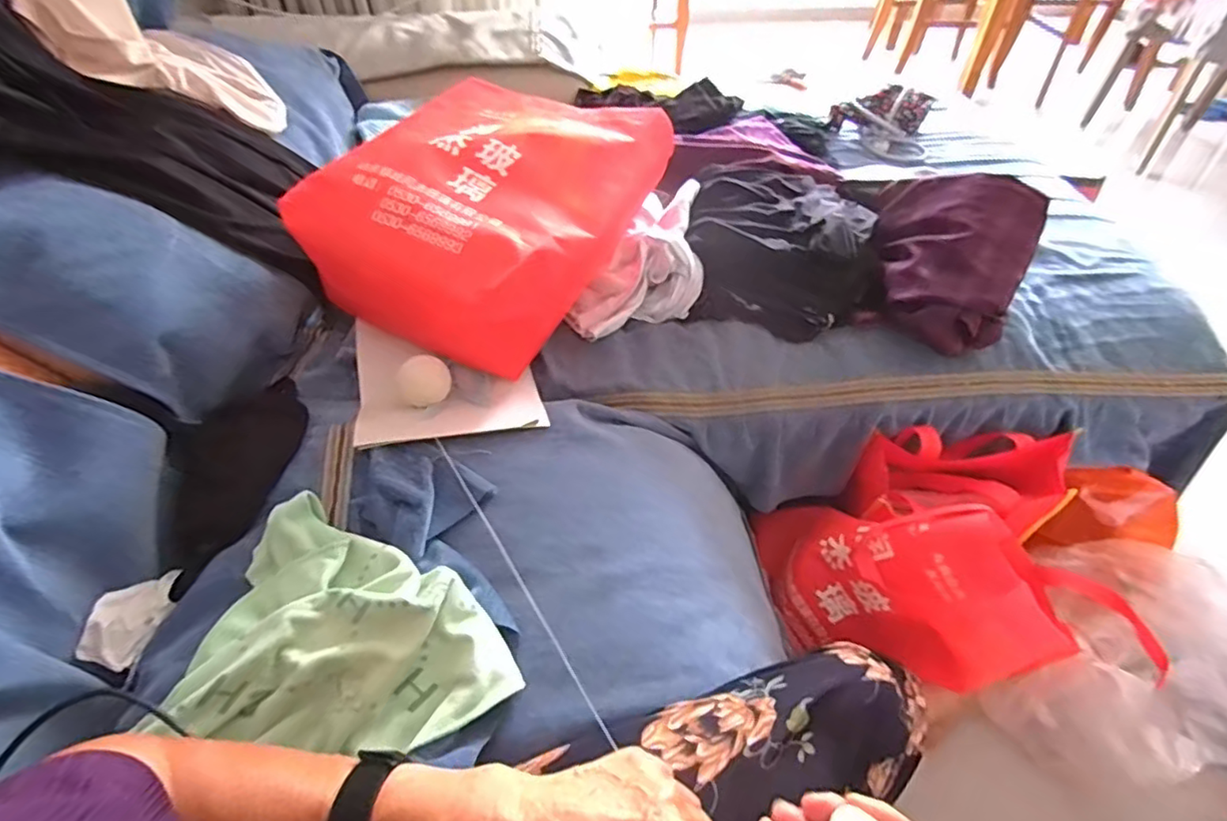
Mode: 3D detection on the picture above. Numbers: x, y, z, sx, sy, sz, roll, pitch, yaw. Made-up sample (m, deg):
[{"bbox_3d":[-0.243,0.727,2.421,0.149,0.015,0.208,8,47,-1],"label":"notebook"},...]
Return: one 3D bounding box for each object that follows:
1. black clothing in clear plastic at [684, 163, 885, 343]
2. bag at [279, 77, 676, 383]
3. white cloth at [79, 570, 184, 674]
[{"bbox_3d":[0.230,-0.227,0.826,0.242,0.090,0.270,10,47,9],"label":"black clothing in clear plastic"},{"bbox_3d":[-0.149,-0.240,0.741,0.314,0.154,0.368,23,51,20],"label":"bag"},{"bbox_3d":[-0.408,0.174,0.516,0.048,0.034,0.083,26,51,22],"label":"white cloth"}]

